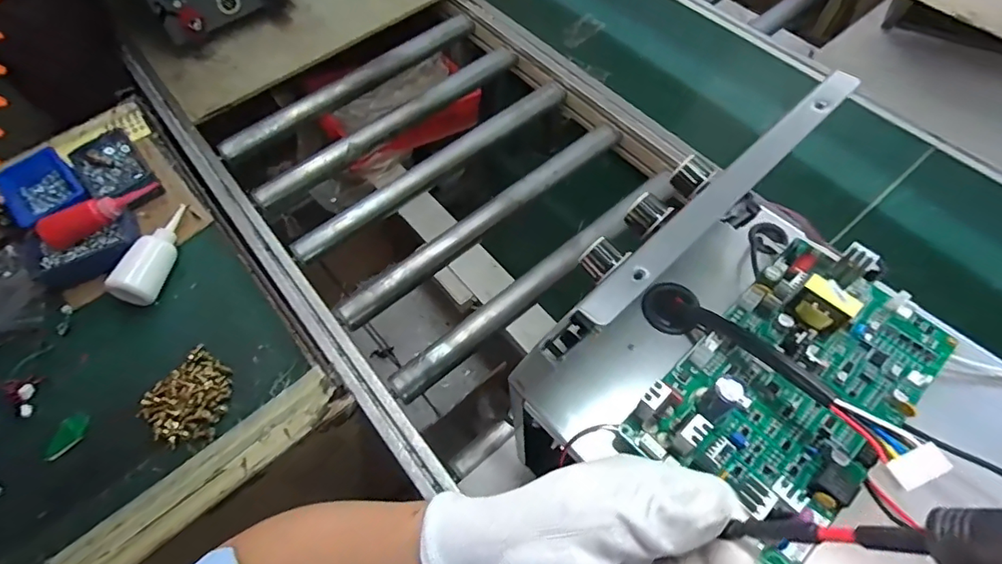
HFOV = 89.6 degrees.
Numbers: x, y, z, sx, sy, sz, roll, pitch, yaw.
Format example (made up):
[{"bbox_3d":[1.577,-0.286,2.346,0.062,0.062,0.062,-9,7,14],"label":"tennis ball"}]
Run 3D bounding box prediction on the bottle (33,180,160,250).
[{"bbox_3d":[-0.598,-0.099,0.756,0.178,0.045,0.042,-35,65,-15],"label":"bottle"}]

